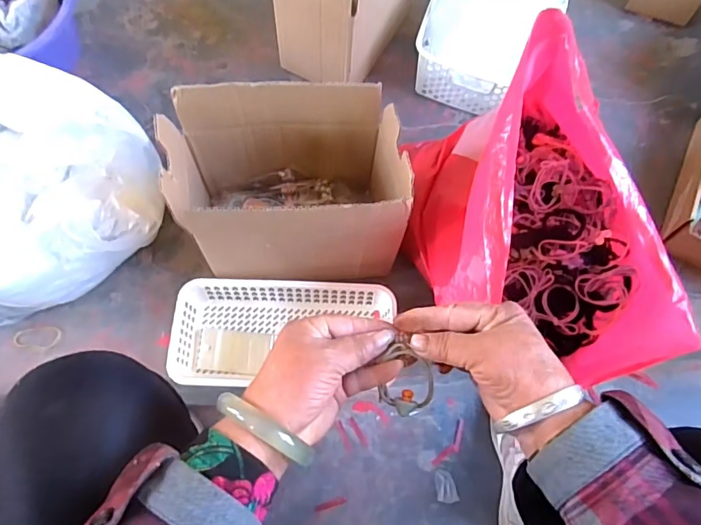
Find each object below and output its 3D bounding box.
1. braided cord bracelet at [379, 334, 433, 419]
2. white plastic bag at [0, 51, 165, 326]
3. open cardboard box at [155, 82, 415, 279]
[{"bbox_3d":[0.043,0.084,0.374,0.039,0.009,0.058,7,91,13],"label":"braided cord bracelet"},{"bbox_3d":[-0.400,-0.080,0.603,0.292,0.182,0.247,-22,69,-12],"label":"white plastic bag"},{"bbox_3d":[-0.069,-0.081,0.578,0.241,0.188,0.146,-1,67,-4],"label":"open cardboard box"}]

